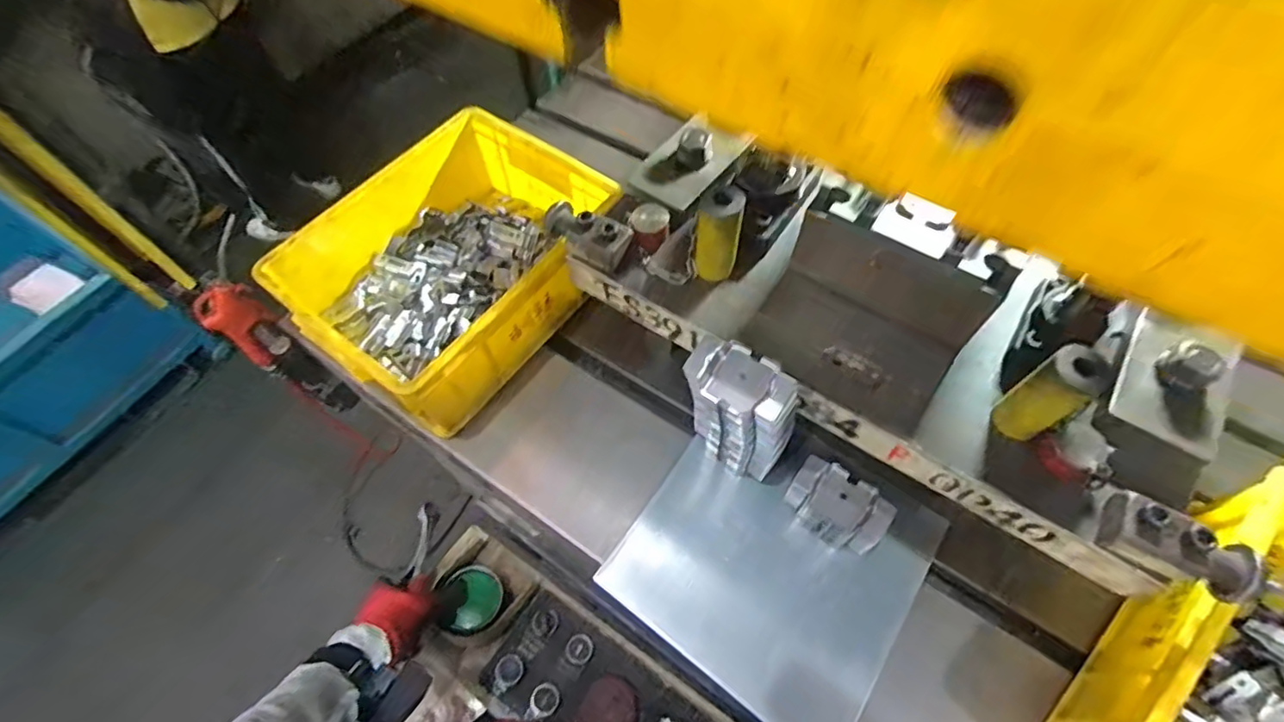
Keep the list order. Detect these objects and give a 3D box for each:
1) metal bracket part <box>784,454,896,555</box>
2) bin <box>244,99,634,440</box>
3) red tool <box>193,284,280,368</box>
[{"bbox_3d":[0.191,0.145,0.569,0.092,0.068,0.057,32,66,19],"label":"metal bracket part"},{"bbox_3d":[-0.221,-0.116,0.690,0.258,0.119,0.345,33,66,19],"label":"bin"},{"bbox_3d":[-0.505,-0.046,0.737,0.027,0.129,0.063,19,62,12],"label":"red tool"}]

